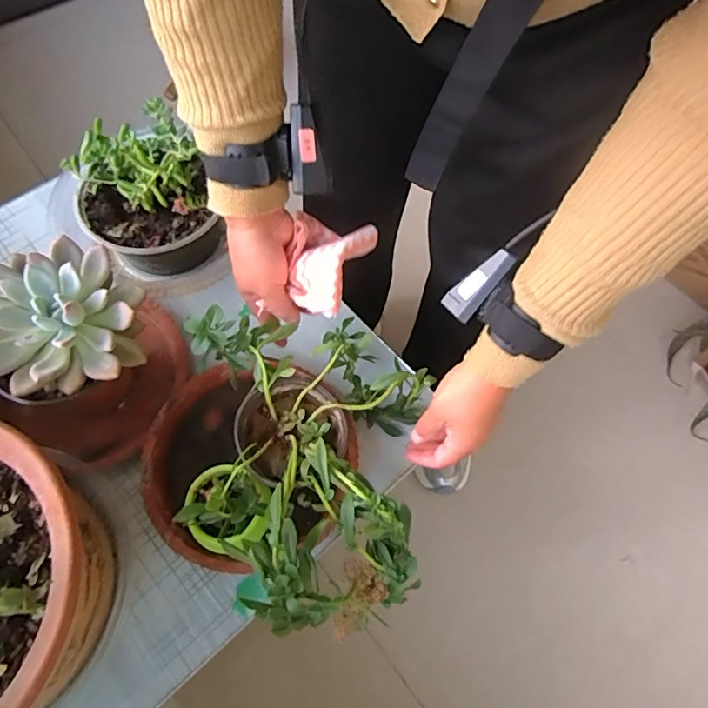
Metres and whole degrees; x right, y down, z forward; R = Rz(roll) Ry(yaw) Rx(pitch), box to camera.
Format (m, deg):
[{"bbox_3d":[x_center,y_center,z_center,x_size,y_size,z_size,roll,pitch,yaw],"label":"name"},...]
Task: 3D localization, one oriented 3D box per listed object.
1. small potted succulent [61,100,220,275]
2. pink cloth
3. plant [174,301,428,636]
[{"bbox_3d":[-0.238,-0.185,0.596,0.157,0.123,0.185,-24,69,-13],"label":"small potted succulent"},{"bbox_3d":[-0.029,-0.088,0.469,0.078,0.052,0.091,26,67,9],"label":"pink cloth"},{"bbox_3d":[-0.045,0.099,0.473,0.200,0.114,0.271,1,66,-3],"label":"plant"}]

